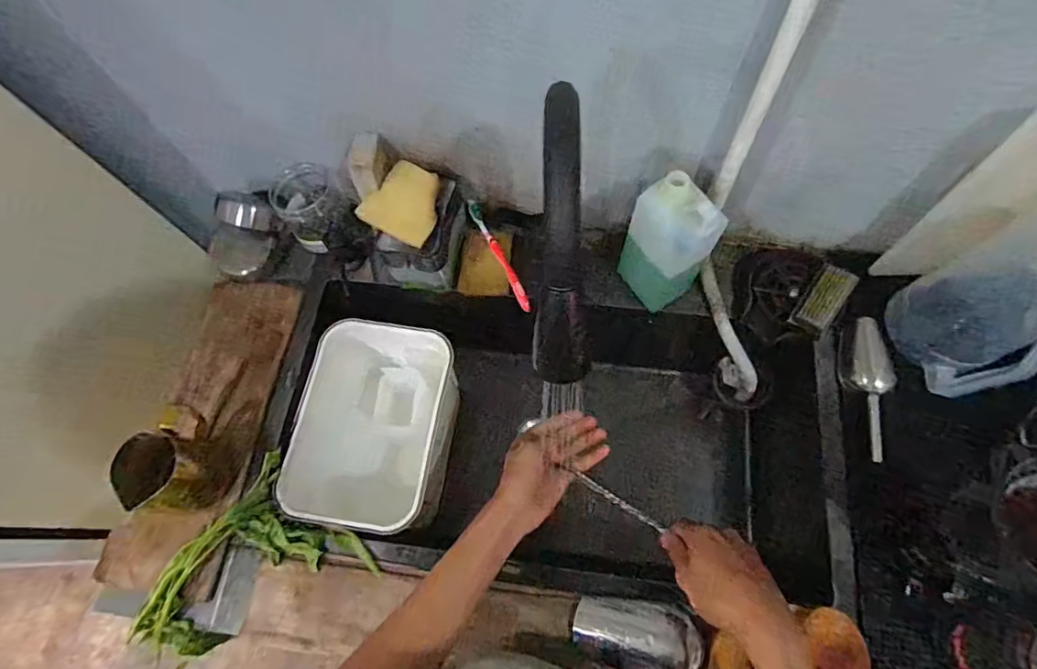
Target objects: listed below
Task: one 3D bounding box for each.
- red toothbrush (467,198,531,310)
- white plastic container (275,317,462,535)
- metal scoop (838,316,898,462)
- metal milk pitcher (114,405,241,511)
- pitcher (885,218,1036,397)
[{"bbox_3d":[-0.027,-0.112,0.737,0.016,0.012,0.173,-27,84,-8],"label":"red toothbrush"},{"bbox_3d":[-0.198,0.147,0.776,0.187,0.215,0.269,7,68,6],"label":"white plastic container"},{"bbox_3d":[0.444,0.066,0.663,0.053,0.027,0.182,5,68,5],"label":"metal scoop"},{"bbox_3d":[-0.401,0.142,0.611,0.078,0.125,0.115,6,68,5],"label":"metal milk pitcher"},{"bbox_3d":[0.550,-0.039,0.591,0.127,0.228,0.135,-32,70,-10],"label":"pitcher"}]

